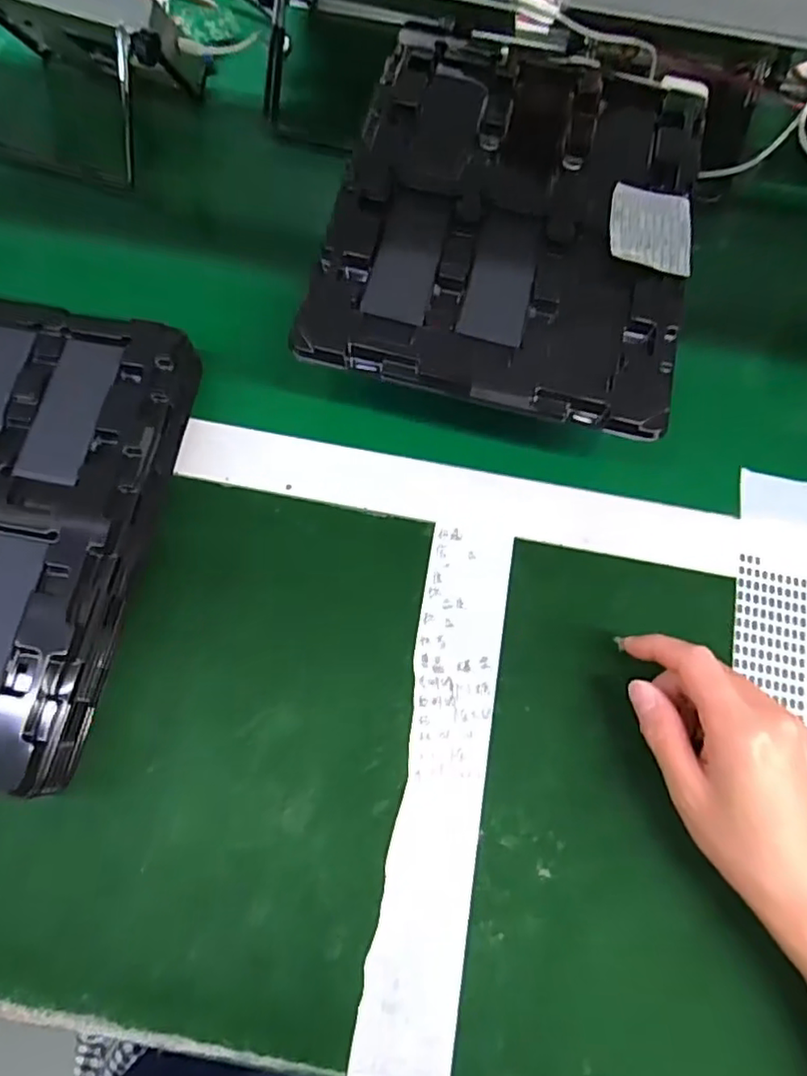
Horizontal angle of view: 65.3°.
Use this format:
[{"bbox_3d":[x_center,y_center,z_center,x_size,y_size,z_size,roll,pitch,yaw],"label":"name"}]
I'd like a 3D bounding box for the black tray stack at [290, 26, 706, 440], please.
[{"bbox_3d":[0.073,-0.211,0.399,0.215,0.018,0.280,13,74,2],"label":"black tray stack"}]

